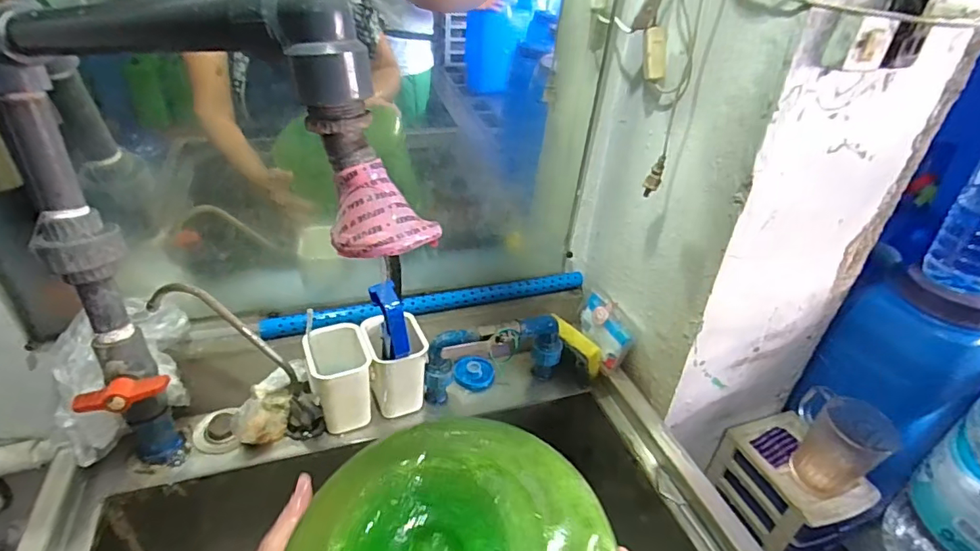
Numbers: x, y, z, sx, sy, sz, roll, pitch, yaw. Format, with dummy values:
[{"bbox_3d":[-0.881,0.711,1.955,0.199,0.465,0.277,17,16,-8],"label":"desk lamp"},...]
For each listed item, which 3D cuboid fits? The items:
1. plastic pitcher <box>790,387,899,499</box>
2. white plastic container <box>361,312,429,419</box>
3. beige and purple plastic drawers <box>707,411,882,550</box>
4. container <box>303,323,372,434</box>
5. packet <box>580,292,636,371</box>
[{"bbox_3d":[0.470,0.233,0.713,0.080,0.114,0.112,-25,44,-36],"label":"plastic pitcher"},{"bbox_3d":[-0.124,0.118,0.685,0.073,0.112,0.084,-10,37,-21],"label":"white plastic container"},{"bbox_3d":[0.446,0.321,0.784,0.130,0.115,0.173,-11,37,-22],"label":"beige and purple plastic drawers"},{"bbox_3d":[-0.192,0.130,0.662,0.070,0.103,0.089,-11,37,-22],"label":"container"},{"bbox_3d":[0.171,0.077,0.775,0.026,0.073,0.105,11,27,-36],"label":"packet"}]

